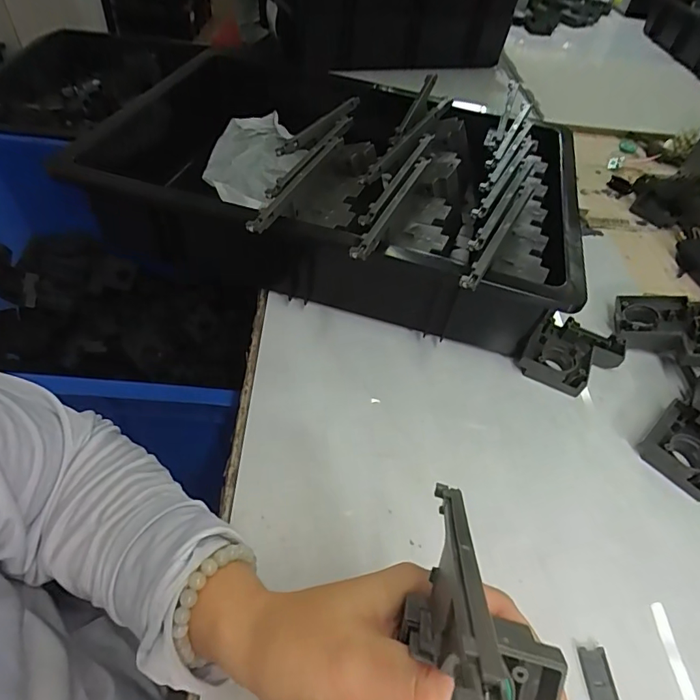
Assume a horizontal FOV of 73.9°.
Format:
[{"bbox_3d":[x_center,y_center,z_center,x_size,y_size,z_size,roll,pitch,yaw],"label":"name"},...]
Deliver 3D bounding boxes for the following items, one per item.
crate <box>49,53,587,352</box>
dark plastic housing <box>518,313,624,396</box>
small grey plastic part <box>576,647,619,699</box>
[{"bbox_3d":[0.000,-0.161,0.475,0.436,0.126,0.322,15,50,6],"label":"crate"},{"bbox_3d":[0.198,0.004,0.416,0.078,0.027,0.075,27,52,16],"label":"dark plastic housing"},{"bbox_3d":[0.145,0.194,0.269,0.014,0.010,0.036,3,49,-4],"label":"small grey plastic part"}]

